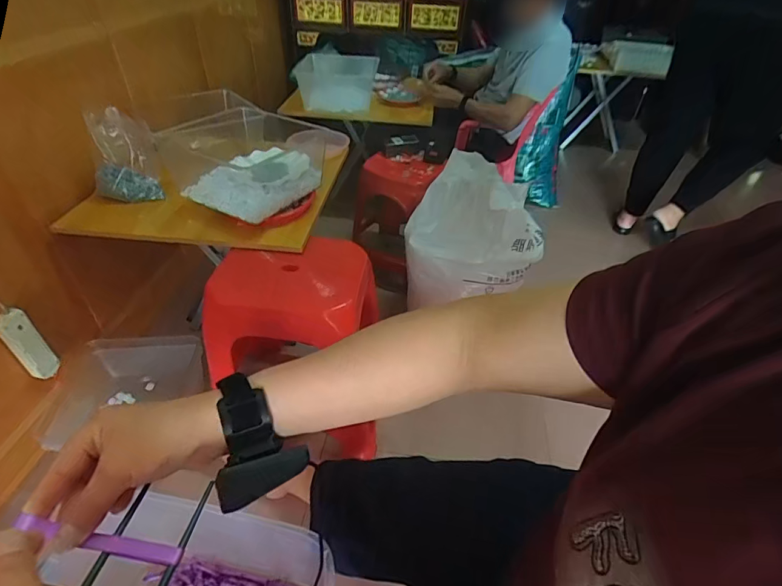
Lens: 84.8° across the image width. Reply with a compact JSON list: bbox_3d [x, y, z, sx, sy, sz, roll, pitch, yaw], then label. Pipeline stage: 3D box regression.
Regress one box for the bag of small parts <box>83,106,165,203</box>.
[{"bbox_3d":[-0.674,-0.349,1.092,0.160,0.221,0.042,0,18,-15],"label":"bag of small parts"}]

